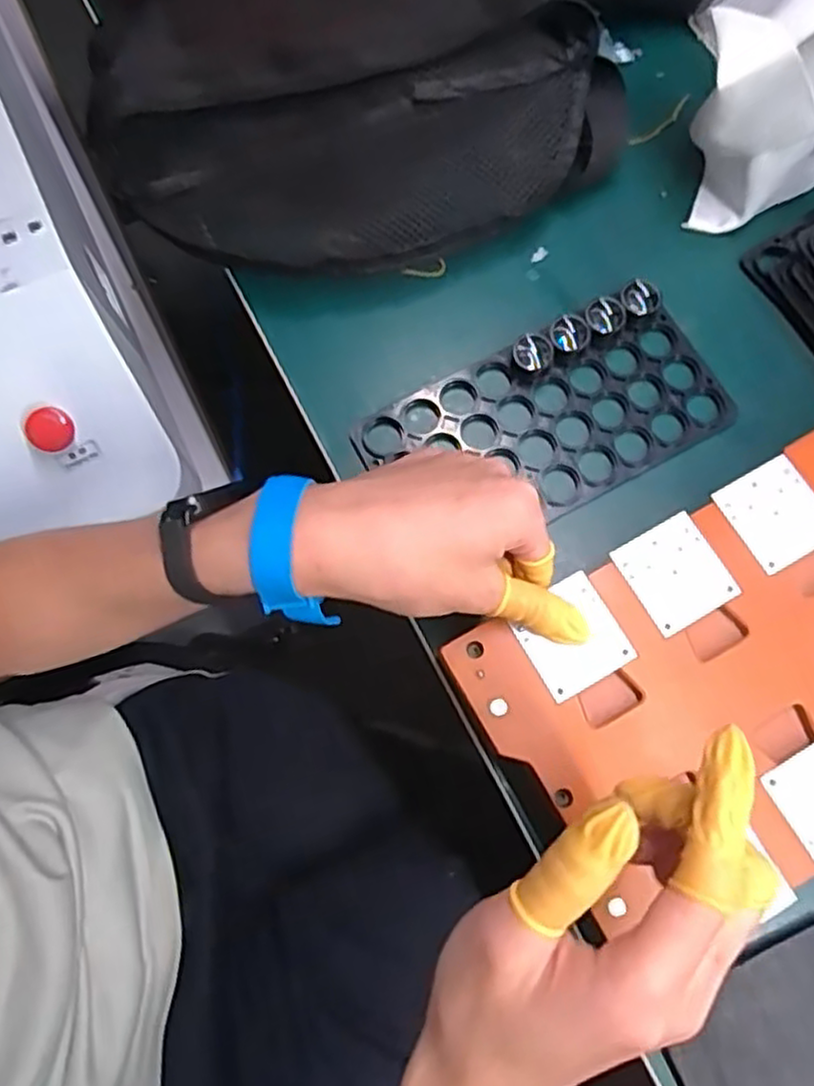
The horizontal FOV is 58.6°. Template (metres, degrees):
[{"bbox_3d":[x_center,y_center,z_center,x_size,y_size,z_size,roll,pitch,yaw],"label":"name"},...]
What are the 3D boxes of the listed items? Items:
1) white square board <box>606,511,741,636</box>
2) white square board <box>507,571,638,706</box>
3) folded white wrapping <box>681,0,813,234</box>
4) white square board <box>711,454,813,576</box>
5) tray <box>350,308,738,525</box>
[{"bbox_3d":[0.129,0.014,0.348,0.044,0.004,0.047,-28,75,-6],"label":"white square board"},{"bbox_3d":[0.077,0.044,0.342,0.044,0.004,0.047,-29,75,-6],"label":"white square board"},{"bbox_3d":[0.197,-0.253,0.390,0.096,0.118,0.090,-26,75,-5],"label":"folded white wrapping"},{"bbox_3d":[0.181,-0.014,0.354,0.045,0.004,0.047,-28,75,-6],"label":"white square board"},{"bbox_3d":[0.078,-0.066,0.406,0.194,0.014,0.099,-27,75,-6],"label":"tray"}]

